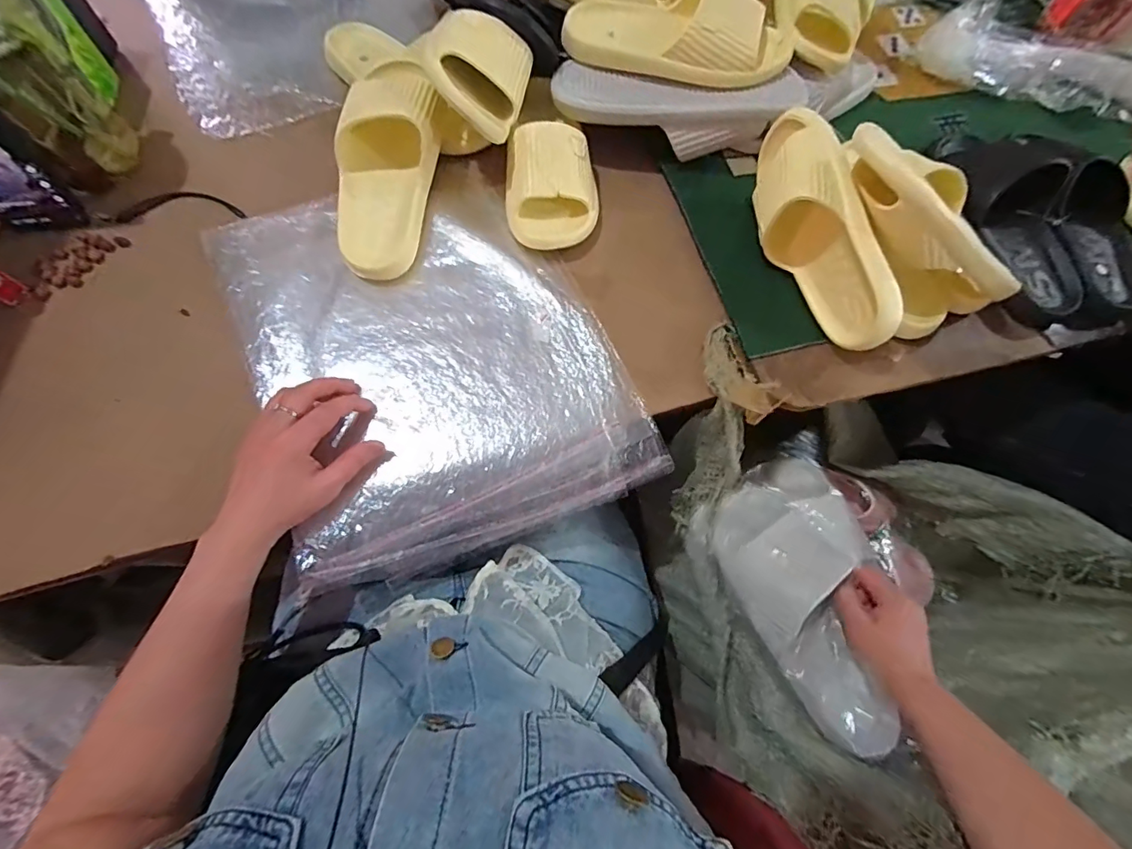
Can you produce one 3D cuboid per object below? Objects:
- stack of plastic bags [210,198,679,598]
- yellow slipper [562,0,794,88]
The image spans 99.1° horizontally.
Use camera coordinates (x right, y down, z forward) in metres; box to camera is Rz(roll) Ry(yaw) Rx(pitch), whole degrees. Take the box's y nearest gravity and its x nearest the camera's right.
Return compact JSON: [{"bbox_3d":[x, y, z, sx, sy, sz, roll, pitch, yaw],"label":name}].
[{"bbox_3d":[-0.128,-0.071,0.487,0.335,0.027,0.387,-20,76,-12],"label":"stack of plastic bags"},{"bbox_3d":[0.123,-0.428,0.521,0.250,0.058,0.089,10,70,0],"label":"yellow slipper"}]

